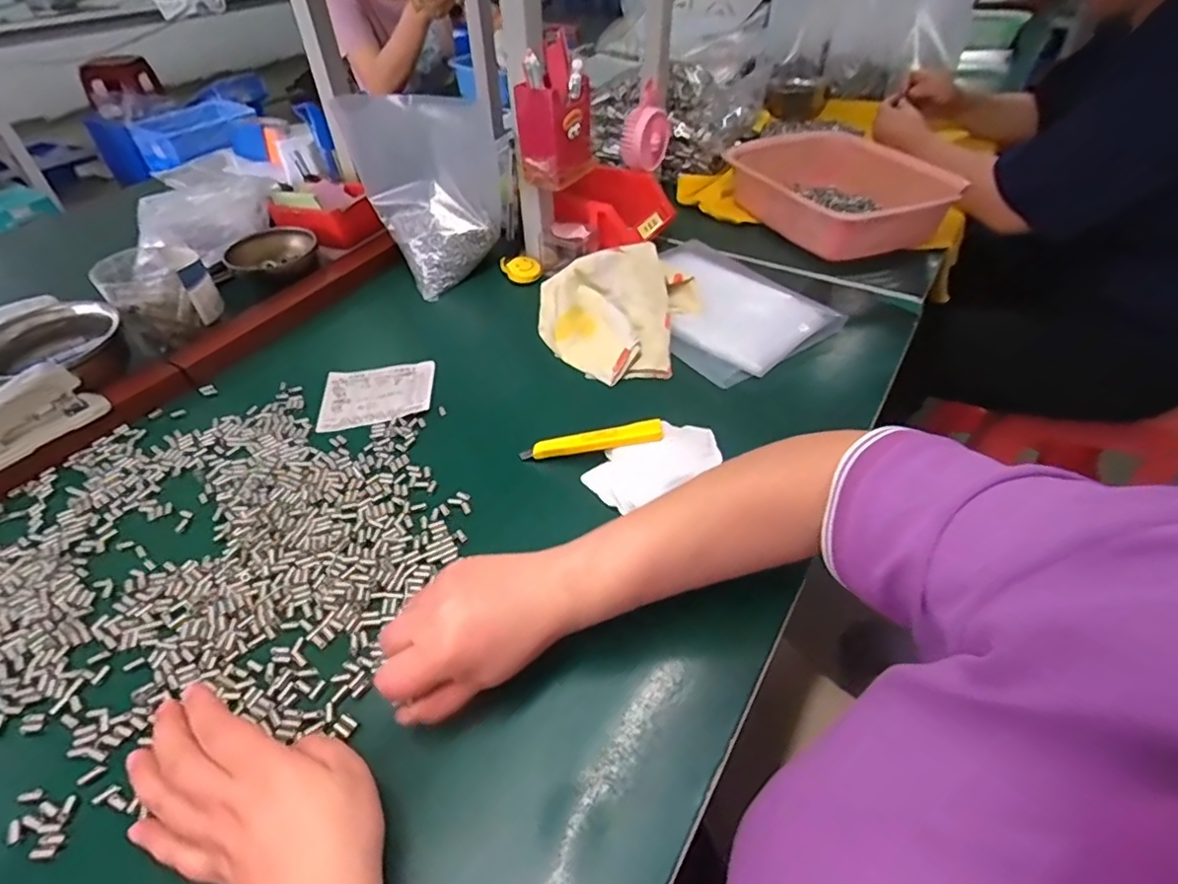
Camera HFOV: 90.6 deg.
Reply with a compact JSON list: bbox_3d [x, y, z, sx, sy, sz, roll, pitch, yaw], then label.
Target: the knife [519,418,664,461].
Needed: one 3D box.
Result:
[{"bbox_3d":[0.002,-0.001,0.515,0.127,0.014,0.017,-10,44,9],"label":"knife"}]

